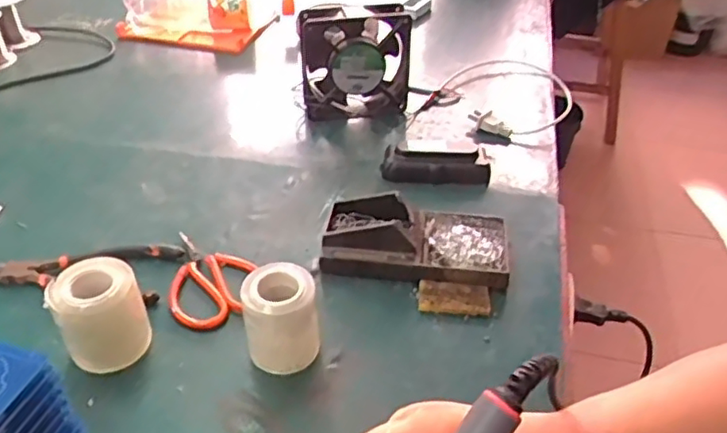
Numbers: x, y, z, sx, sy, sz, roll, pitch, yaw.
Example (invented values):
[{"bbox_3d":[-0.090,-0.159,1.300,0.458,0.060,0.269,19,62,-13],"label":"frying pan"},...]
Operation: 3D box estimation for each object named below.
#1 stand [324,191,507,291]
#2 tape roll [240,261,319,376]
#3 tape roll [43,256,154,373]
[{"bbox_3d":[0.047,0.017,0.557,0.156,0.039,0.084,6,39,8],"label":"stand"},{"bbox_3d":[-0.059,0.074,0.464,0.049,0.067,0.048,0,38,0],"label":"tape roll"},{"bbox_3d":[-0.189,0.073,0.463,0.058,0.065,0.054,0,38,0],"label":"tape roll"}]

